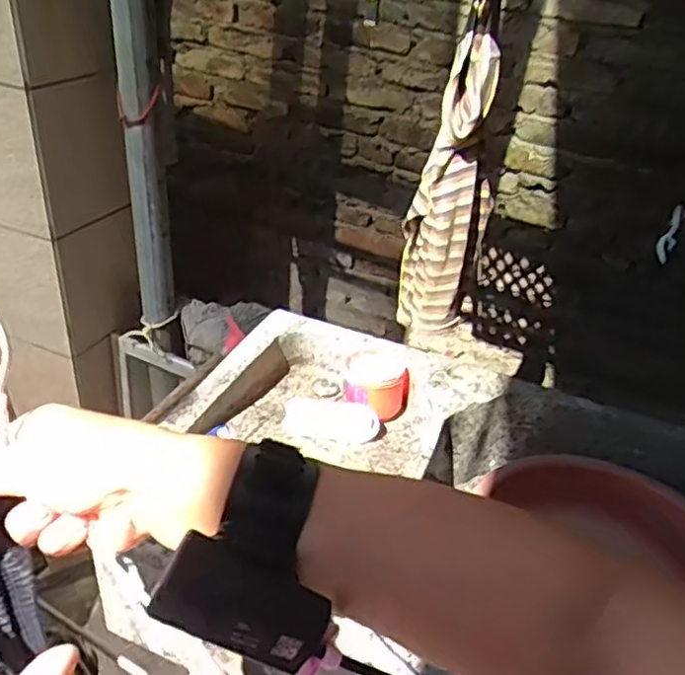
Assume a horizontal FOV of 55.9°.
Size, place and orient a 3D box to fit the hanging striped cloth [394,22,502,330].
[{"bbox_3d":[0.176,-0.222,1.056,0.130,0.464,0.117,11,34,5],"label":"hanging striped cloth"}]

